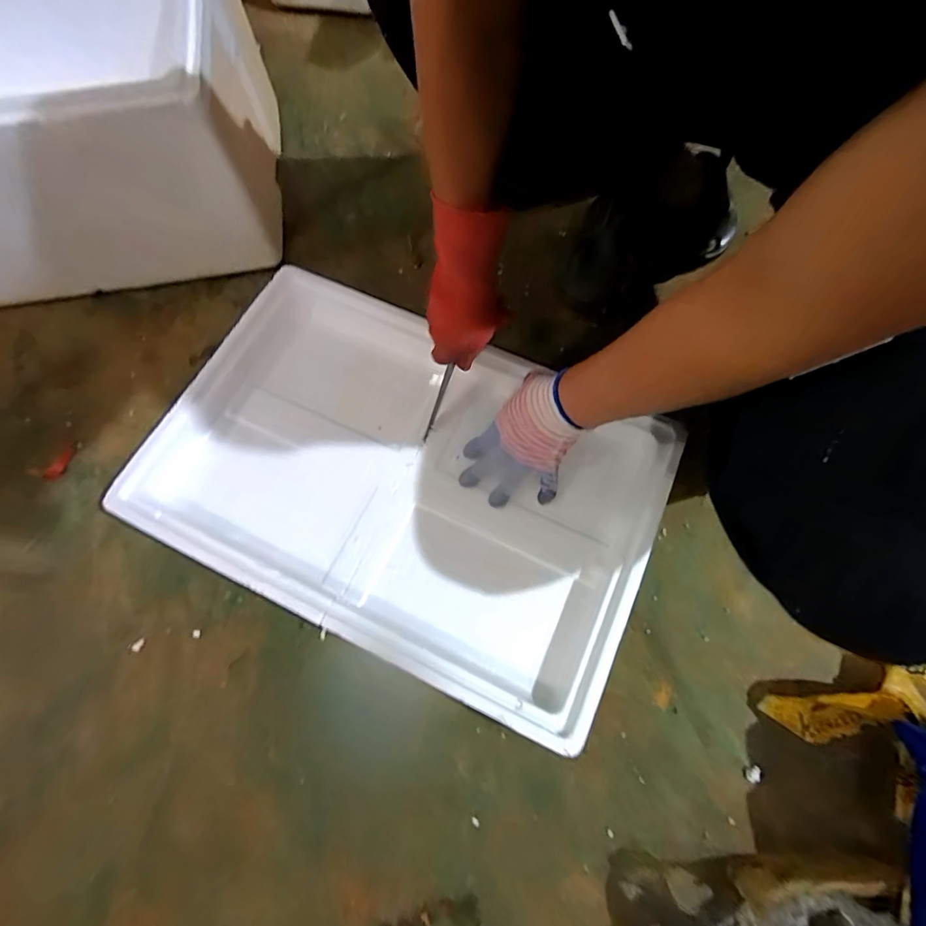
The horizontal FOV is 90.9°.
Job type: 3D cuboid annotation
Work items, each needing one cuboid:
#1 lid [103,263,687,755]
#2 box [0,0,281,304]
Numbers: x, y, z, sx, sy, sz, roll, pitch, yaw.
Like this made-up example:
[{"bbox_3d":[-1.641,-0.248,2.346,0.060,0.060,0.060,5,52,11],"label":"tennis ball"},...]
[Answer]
[{"bbox_3d":[-0.063,0.009,0.512,0.523,0.056,0.353,24,72,9],"label":"lid"},{"bbox_3d":[-0.509,-0.403,0.568,0.529,0.238,0.356,-18,71,-5],"label":"box"}]

